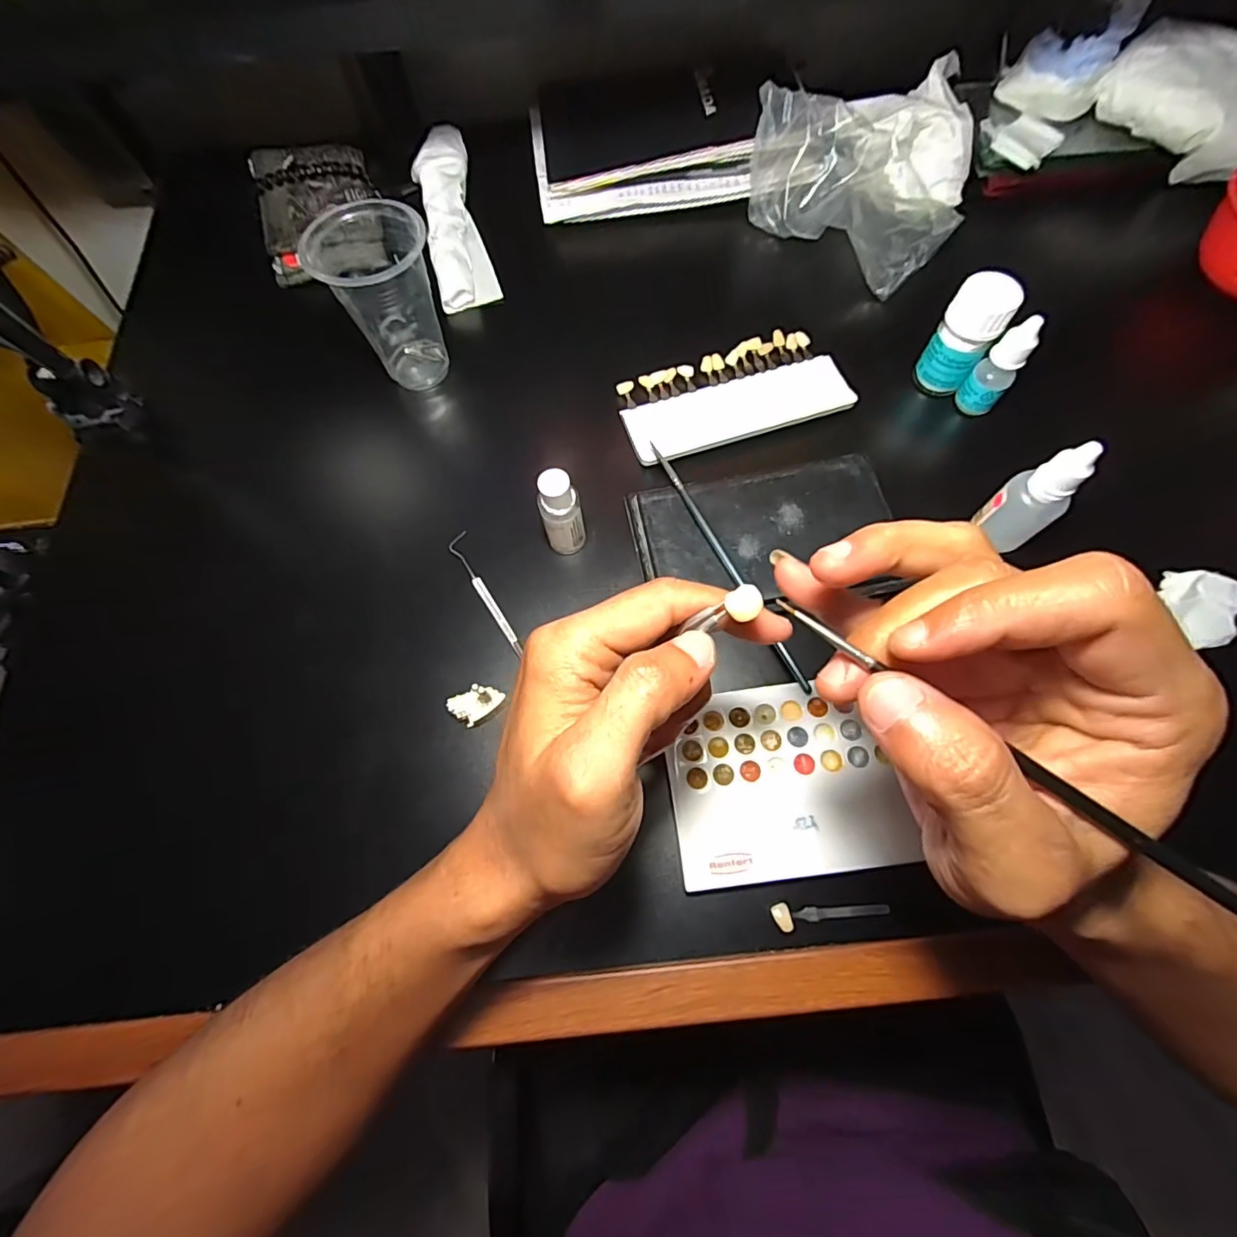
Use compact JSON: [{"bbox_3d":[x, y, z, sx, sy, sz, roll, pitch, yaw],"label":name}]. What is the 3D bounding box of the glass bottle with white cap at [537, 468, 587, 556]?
[{"bbox_3d":[-0.032,-0.057,0.312,0.023,0.065,0.020,-15,70,-4],"label":"glass bottle with white cap"}]

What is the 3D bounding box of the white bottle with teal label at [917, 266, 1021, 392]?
[{"bbox_3d":[0.217,-0.178,0.341,0.033,0.063,0.030,28,73,11],"label":"white bottle with teal label"}]

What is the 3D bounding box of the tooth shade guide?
[{"bbox_3d":[0.076,-0.152,0.367,0.150,0.016,0.074,-20,71,-6],"label":"tooth shade guide"}]

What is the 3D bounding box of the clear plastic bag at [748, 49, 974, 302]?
[{"bbox_3d":[0.196,-0.342,0.401,0.150,0.060,0.148,42,76,15],"label":"clear plastic bag"}]

